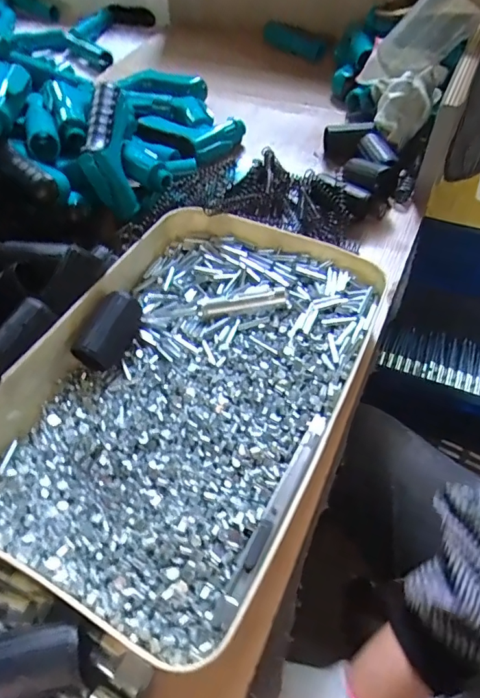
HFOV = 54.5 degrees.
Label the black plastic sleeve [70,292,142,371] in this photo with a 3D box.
[{"bbox_3d":[-0.112,-0.014,0.383,0.035,0.037,0.062,16,54,14],"label":"black plastic sleeve"}]

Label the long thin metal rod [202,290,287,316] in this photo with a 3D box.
[{"bbox_3d":[0.004,-0.037,0.388,0.070,0.011,0.011,-9,51,13],"label":"long thin metal rod"}]

